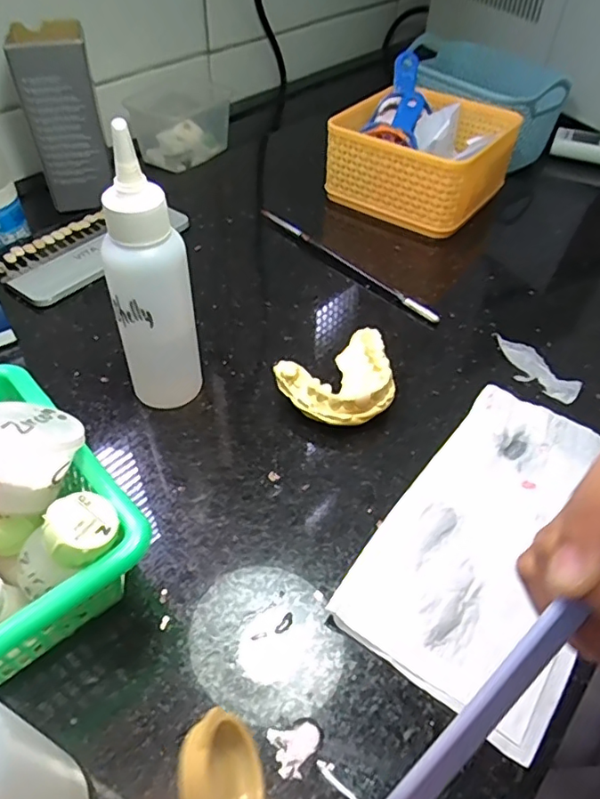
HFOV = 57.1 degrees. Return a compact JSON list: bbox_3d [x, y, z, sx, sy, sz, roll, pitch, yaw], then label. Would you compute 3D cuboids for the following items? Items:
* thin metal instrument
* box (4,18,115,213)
[{"bbox_3d":[0.032,-0.108,0.428,0.006,0.010,0.190,-32,55,-29],"label":"thin metal instrument"},{"bbox_3d":[-0.197,-0.236,0.469,0.056,0.131,0.054,-13,48,-14],"label":"box"}]

